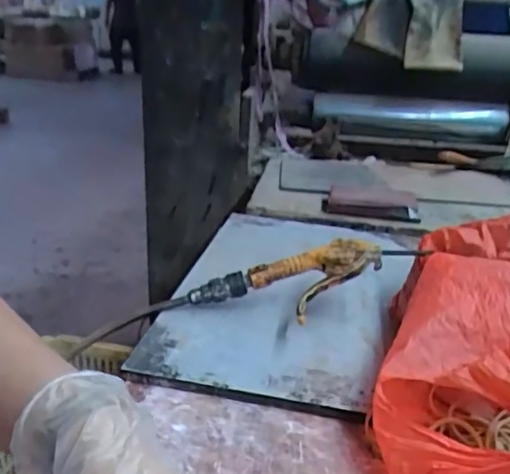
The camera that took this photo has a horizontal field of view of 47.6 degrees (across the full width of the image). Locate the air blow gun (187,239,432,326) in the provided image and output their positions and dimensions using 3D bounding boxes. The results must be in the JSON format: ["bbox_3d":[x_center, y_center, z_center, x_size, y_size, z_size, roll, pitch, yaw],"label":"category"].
[{"bbox_3d":[0.054,0.042,0.559,0.232,0.029,0.085,-12,24,-3],"label":"air blow gun"}]

